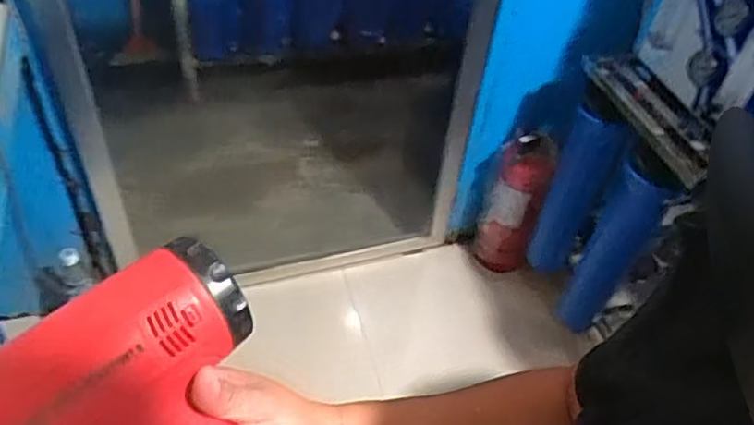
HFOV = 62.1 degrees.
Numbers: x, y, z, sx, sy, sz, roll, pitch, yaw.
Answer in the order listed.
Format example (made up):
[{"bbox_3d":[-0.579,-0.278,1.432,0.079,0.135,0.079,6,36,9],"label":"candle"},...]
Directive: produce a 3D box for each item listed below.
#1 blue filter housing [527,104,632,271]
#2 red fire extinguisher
[{"bbox_3d":[0.476,-0.036,1.498,0.130,0.463,0.113,25,48,17],"label":"blue filter housing"},{"bbox_3d":[0.365,-0.017,1.674,0.148,0.432,0.128,17,46,10],"label":"red fire extinguisher"}]

